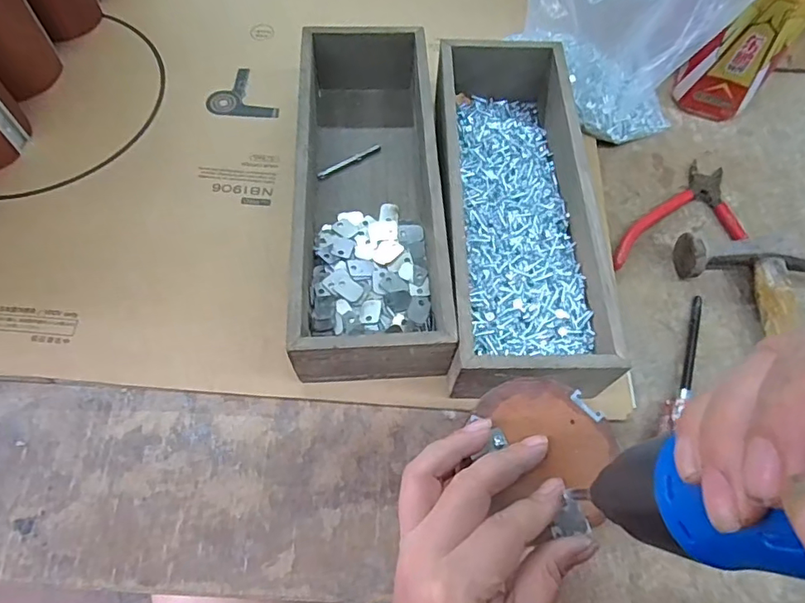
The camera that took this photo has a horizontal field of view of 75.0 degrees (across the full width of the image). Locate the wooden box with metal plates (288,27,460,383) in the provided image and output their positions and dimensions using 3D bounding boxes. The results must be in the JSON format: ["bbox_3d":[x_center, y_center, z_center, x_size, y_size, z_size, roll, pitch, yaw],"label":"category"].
[{"bbox_3d":[-0.025,-0.092,0.397,0.098,0.070,0.297,-1,65,-4],"label":"wooden box with metal plates"}]

